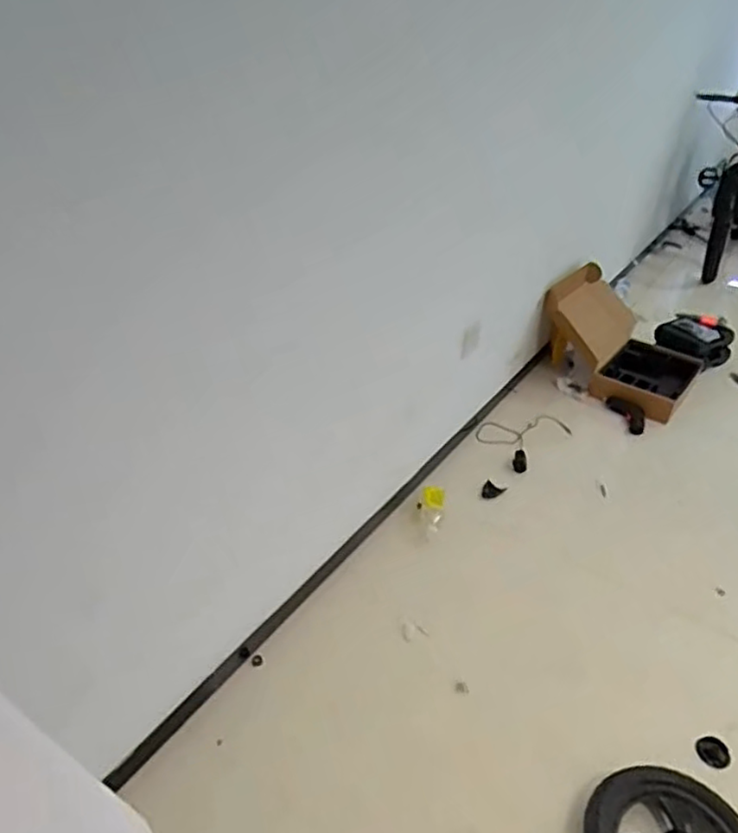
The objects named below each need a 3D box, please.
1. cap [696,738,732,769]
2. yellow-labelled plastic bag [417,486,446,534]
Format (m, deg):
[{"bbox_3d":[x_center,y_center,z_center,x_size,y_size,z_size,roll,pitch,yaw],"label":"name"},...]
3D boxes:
[{"bbox_3d":[0.623,0.606,1.217,0.051,0.023,0.055,1,35,-1],"label":"cap"},{"bbox_3d":[0.154,0.231,1.684,0.065,0.029,0.159,8,33,5],"label":"yellow-labelled plastic bag"}]

